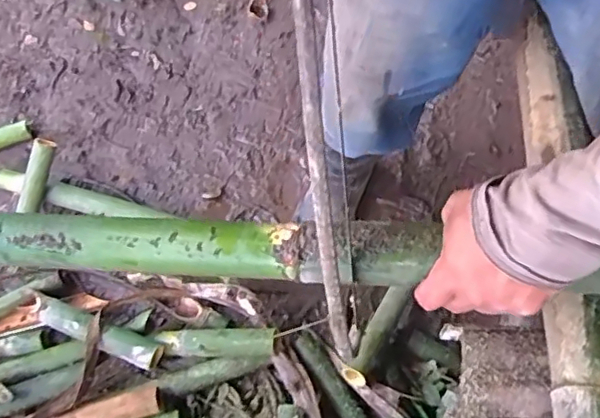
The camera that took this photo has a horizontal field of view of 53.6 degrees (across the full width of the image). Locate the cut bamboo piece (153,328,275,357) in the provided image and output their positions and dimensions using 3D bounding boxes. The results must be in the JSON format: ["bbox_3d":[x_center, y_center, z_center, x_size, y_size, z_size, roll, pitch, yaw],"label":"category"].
[{"bbox_3d":[-0.142,0.223,0.998,0.208,0.042,0.046,-4,65,18],"label":"cut bamboo piece"}]

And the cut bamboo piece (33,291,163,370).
[{"bbox_3d":[-0.354,0.207,1.014,0.247,0.042,0.048,21,67,6],"label":"cut bamboo piece"}]

